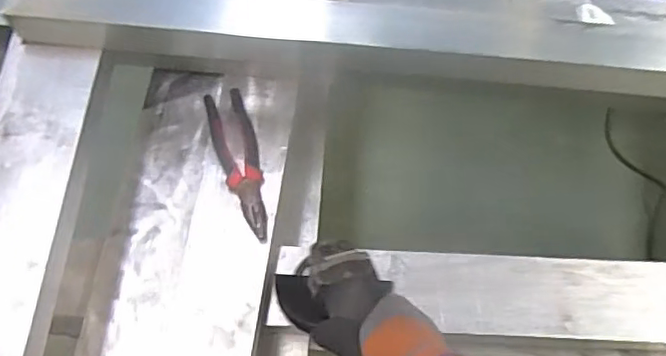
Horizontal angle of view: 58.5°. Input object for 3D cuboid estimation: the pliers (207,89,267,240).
[{"bbox_3d":[-0.114,-0.019,0.743,0.052,0.024,0.203,-16,71,-7],"label":"pliers"}]

